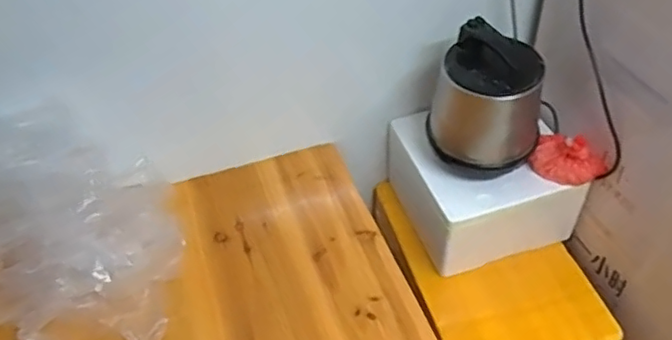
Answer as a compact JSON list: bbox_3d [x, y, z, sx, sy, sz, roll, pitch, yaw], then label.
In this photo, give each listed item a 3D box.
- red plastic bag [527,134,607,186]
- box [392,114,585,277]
[{"bbox_3d":[0.400,-0.017,1.034,0.068,0.074,0.110,-34,52,-27],"label":"red plastic bag"},{"bbox_3d":[0.275,0.015,1.158,0.276,0.180,0.266,-14,45,-10],"label":"box"}]

